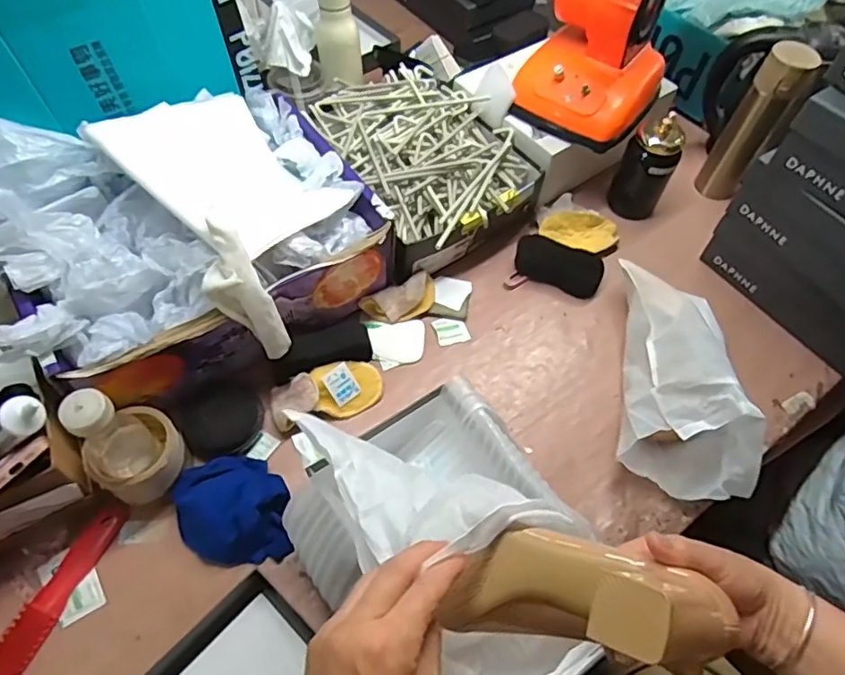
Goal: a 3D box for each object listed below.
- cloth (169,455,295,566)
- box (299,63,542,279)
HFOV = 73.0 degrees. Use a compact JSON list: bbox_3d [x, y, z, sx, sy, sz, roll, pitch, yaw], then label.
[{"bbox_3d":[-0.206,0.178,0.612,0.119,0.050,0.116,-6,58,-7],"label":"cloth"},{"bbox_3d":[0.001,-0.265,0.855,0.248,0.099,0.332,-26,63,-18],"label":"box"}]

